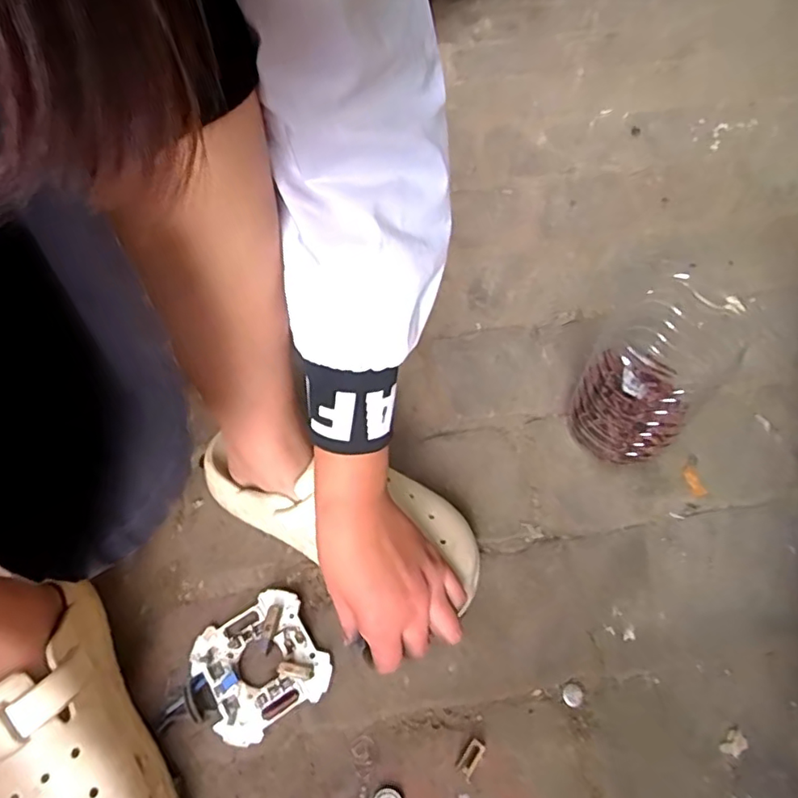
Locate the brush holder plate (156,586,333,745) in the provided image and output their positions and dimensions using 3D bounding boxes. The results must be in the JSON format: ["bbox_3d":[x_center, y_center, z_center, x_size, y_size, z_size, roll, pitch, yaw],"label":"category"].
[{"bbox_3d":[-0.118,0.208,0.431,0.117,0.018,0.086,-28,63,-18],"label":"brush holder plate"}]

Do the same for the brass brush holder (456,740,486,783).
[{"bbox_3d":[0.052,0.255,0.405,0.012,0.013,0.025,32,62,17],"label":"brass brush holder"}]

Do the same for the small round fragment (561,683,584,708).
[{"bbox_3d":[0.133,0.227,0.437,0.015,0.004,0.015,1,58,-2],"label":"small round fragment"}]

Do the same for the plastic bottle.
[{"bbox_3d":[0.213,-0.021,0.501,0.100,0.152,0.118,37,64,19],"label":"plastic bottle"}]

